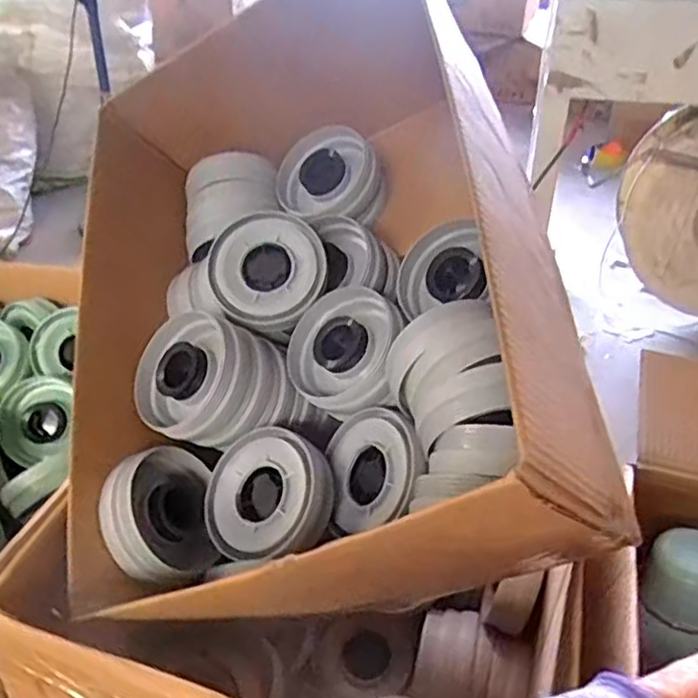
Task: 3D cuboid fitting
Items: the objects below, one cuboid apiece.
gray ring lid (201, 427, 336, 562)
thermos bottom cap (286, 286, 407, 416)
[{"bbox_3d":[-0.083,0.149,0.700,0.127,0.040,0.128,-8,64,18],"label":"gray ring lid"},{"bbox_3d":[-0.001,0.001,0.741,0.139,0.050,0.132,-8,69,21],"label":"thermos bottom cap"}]

